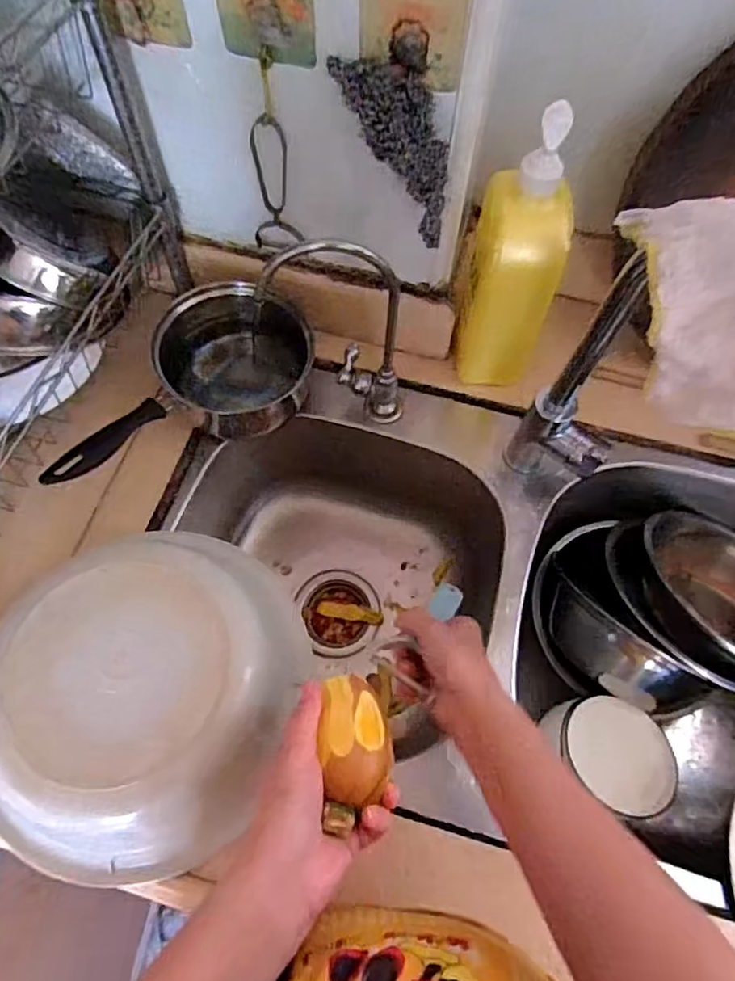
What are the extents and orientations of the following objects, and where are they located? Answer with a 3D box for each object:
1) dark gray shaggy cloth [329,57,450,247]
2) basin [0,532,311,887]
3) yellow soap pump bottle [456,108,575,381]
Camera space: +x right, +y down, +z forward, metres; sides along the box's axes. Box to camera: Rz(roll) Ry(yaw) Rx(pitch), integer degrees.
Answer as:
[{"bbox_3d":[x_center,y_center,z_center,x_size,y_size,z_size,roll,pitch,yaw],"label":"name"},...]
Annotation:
[{"bbox_3d":[0.036,-0.270,0.462,0.056,0.143,0.031,-49,30,-21],"label":"dark gray shaggy cloth"},{"bbox_3d":[-0.172,0.171,0.470,0.216,0.100,0.236,3,64,0],"label":"basin"},{"bbox_3d":[0.139,-0.211,0.558,0.081,0.256,0.087,12,64,4],"label":"yellow soap pump bottle"}]

